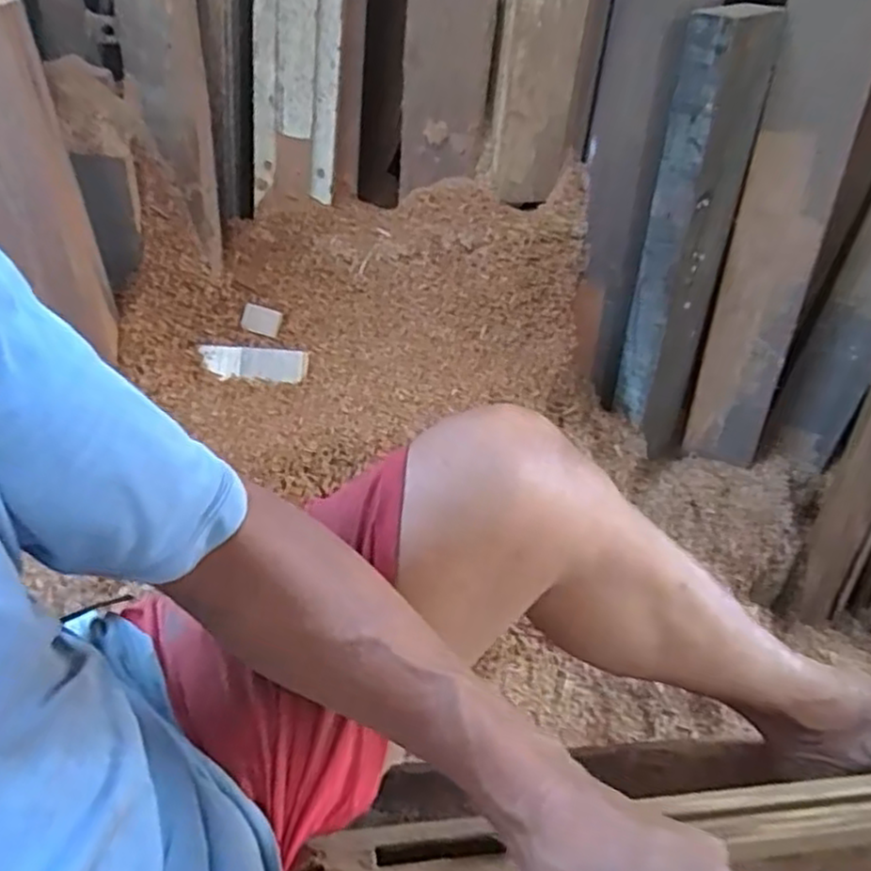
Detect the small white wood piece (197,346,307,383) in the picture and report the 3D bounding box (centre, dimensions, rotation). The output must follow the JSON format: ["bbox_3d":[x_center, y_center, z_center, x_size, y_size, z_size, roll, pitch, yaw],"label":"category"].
[{"bbox_3d":[-0.240,-0.094,0.933,0.135,0.006,0.047,2,75,-5],"label":"small white wood piece"}]

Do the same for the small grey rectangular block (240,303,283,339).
[{"bbox_3d":[-0.234,-0.154,0.945,0.050,0.005,0.038,17,83,-8],"label":"small grey rectangular block"}]

